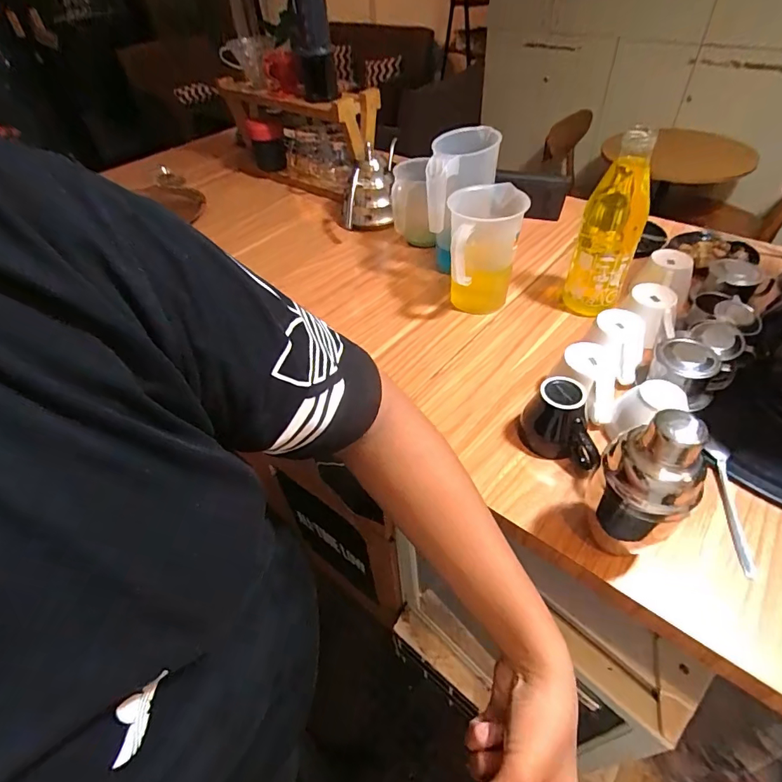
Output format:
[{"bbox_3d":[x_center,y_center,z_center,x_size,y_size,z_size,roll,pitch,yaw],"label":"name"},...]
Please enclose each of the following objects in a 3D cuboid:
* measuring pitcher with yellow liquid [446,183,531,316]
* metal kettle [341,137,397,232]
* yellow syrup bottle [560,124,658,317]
[{"bbox_3d":[0.148,-0.209,0.730,0.114,0.193,0.125,-4,46,2],"label":"measuring pitcher with yellow liquid"},{"bbox_3d":[-0.052,-0.432,0.970,0.126,0.135,0.121,-4,46,2],"label":"metal kettle"},{"bbox_3d":[0.322,-0.235,0.661,0.085,0.262,0.087,15,49,19],"label":"yellow syrup bottle"}]

